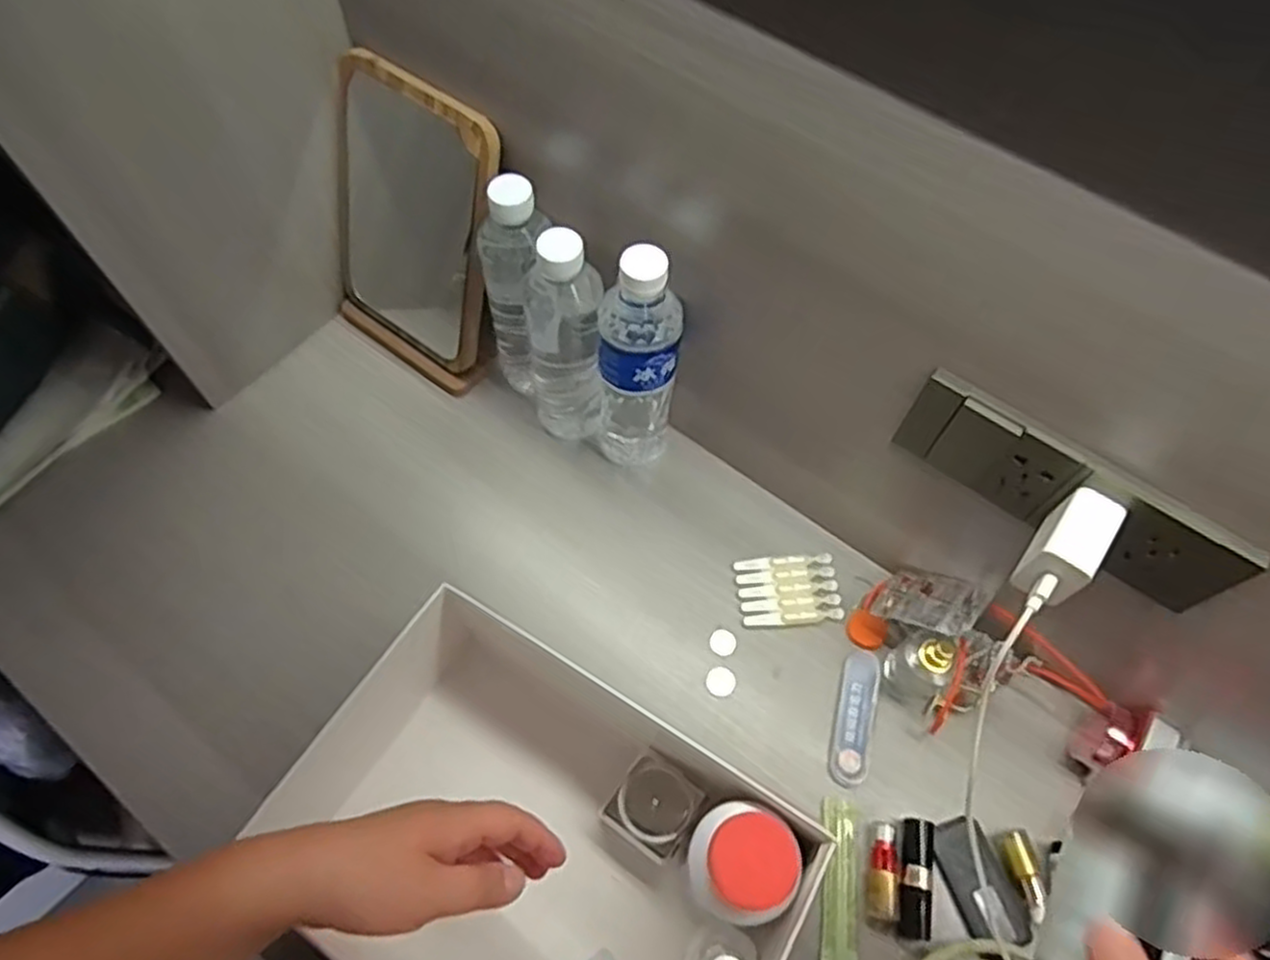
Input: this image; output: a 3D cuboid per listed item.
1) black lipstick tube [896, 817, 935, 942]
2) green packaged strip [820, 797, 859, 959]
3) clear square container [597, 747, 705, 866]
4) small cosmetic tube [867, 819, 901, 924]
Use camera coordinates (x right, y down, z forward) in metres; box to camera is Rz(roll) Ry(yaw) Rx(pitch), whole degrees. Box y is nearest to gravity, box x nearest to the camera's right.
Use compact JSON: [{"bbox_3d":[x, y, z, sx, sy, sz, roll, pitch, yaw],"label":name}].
[{"bbox_3d":[0.197,0.278,0.540,0.022,0.015,0.076,12,62,7],"label":"black lipstick tube"},{"bbox_3d":[0.142,0.282,0.536,0.025,0.004,0.113,7,62,4],"label":"green packaged strip"},{"bbox_3d":[0.013,0.226,0.535,0.052,0.050,0.054,34,66,15],"label":"clear square container"},{"bbox_3d":[0.172,0.271,0.537,0.020,0.015,0.063,7,62,4],"label":"small cosmetic tube"}]

